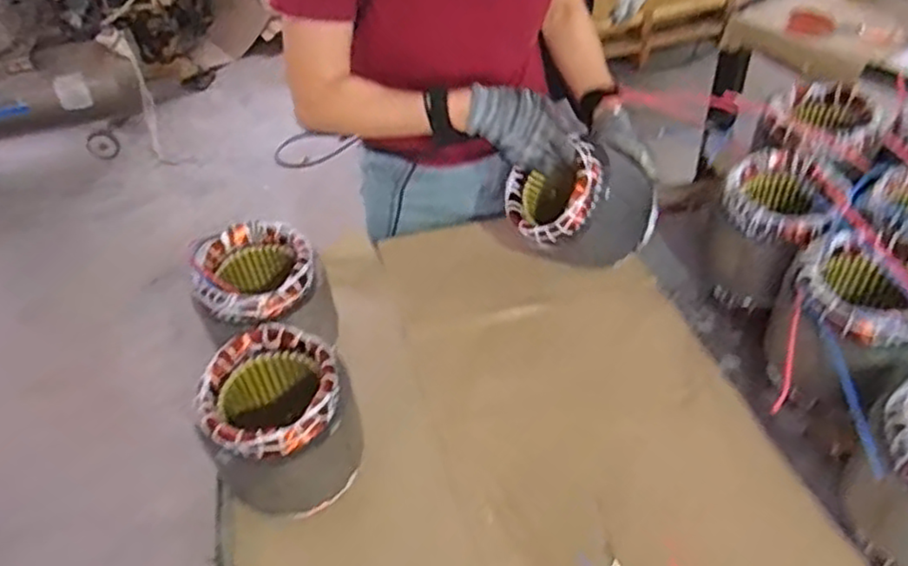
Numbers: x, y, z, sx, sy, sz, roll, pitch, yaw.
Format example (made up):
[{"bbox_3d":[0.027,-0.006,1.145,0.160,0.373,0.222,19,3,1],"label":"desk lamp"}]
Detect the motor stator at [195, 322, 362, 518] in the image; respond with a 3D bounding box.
[{"bbox_3d":[-0.173,0.150,0.734,0.139,0.162,0.148,-15,46,-8],"label":"motor stator"}]

